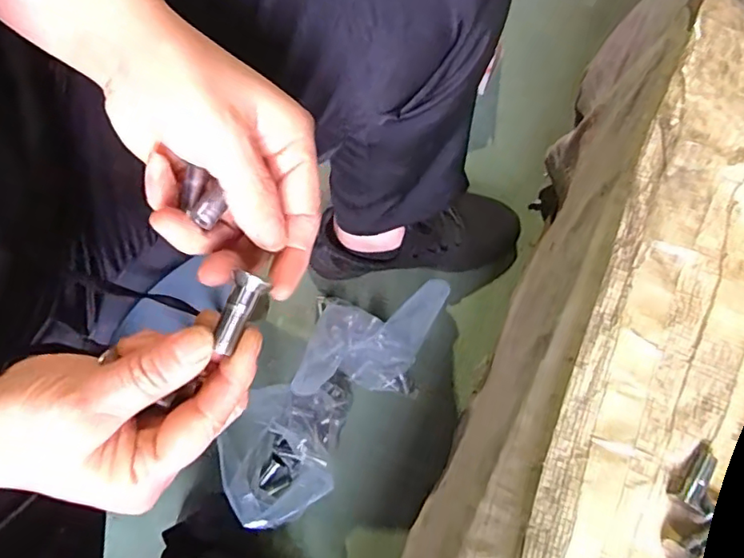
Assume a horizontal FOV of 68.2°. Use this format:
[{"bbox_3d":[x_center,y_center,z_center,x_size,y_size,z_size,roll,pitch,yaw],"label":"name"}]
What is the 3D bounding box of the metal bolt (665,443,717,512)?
[{"bbox_3d":[0.193,0.117,0.328,0.016,0.008,0.038,35,82,6],"label":"metal bolt"}]

